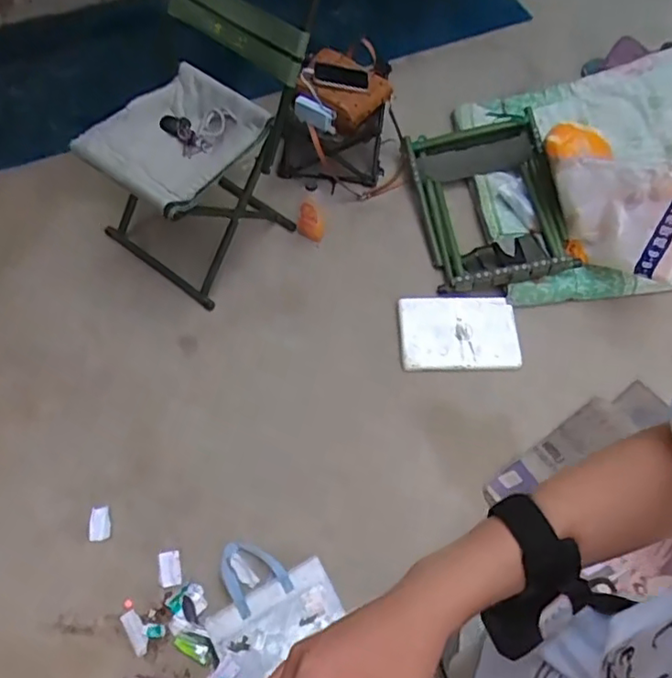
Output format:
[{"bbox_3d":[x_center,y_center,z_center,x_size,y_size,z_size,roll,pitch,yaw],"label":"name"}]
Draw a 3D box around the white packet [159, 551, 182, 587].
[{"bbox_3d":[-0.338,0.469,1.230,0.042,0.005,0.067,-12,65,-3],"label":"white packet"}]

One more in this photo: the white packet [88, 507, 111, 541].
[{"bbox_3d":[-0.495,0.385,1.257,0.044,0.009,0.067,-9,65,-2],"label":"white packet"}]

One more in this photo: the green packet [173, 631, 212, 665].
[{"bbox_3d":[-0.277,0.596,1.172,0.077,0.007,0.043,24,68,13],"label":"green packet"}]

